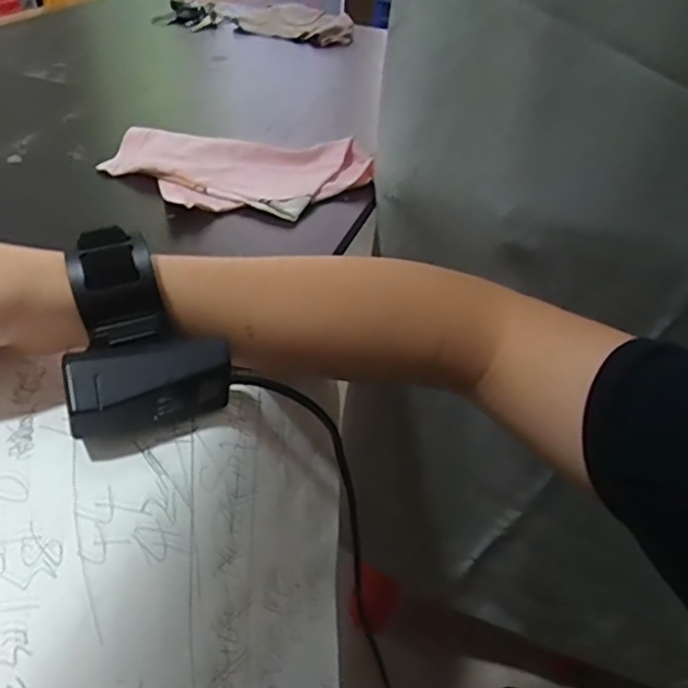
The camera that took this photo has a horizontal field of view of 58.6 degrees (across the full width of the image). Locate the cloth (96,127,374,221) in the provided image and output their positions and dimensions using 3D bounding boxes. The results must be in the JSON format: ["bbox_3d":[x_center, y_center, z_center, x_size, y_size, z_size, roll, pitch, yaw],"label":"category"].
[{"bbox_3d":[-0.080,-0.132,0.487,0.204,0.023,0.121,0,42,-7],"label":"cloth"}]

